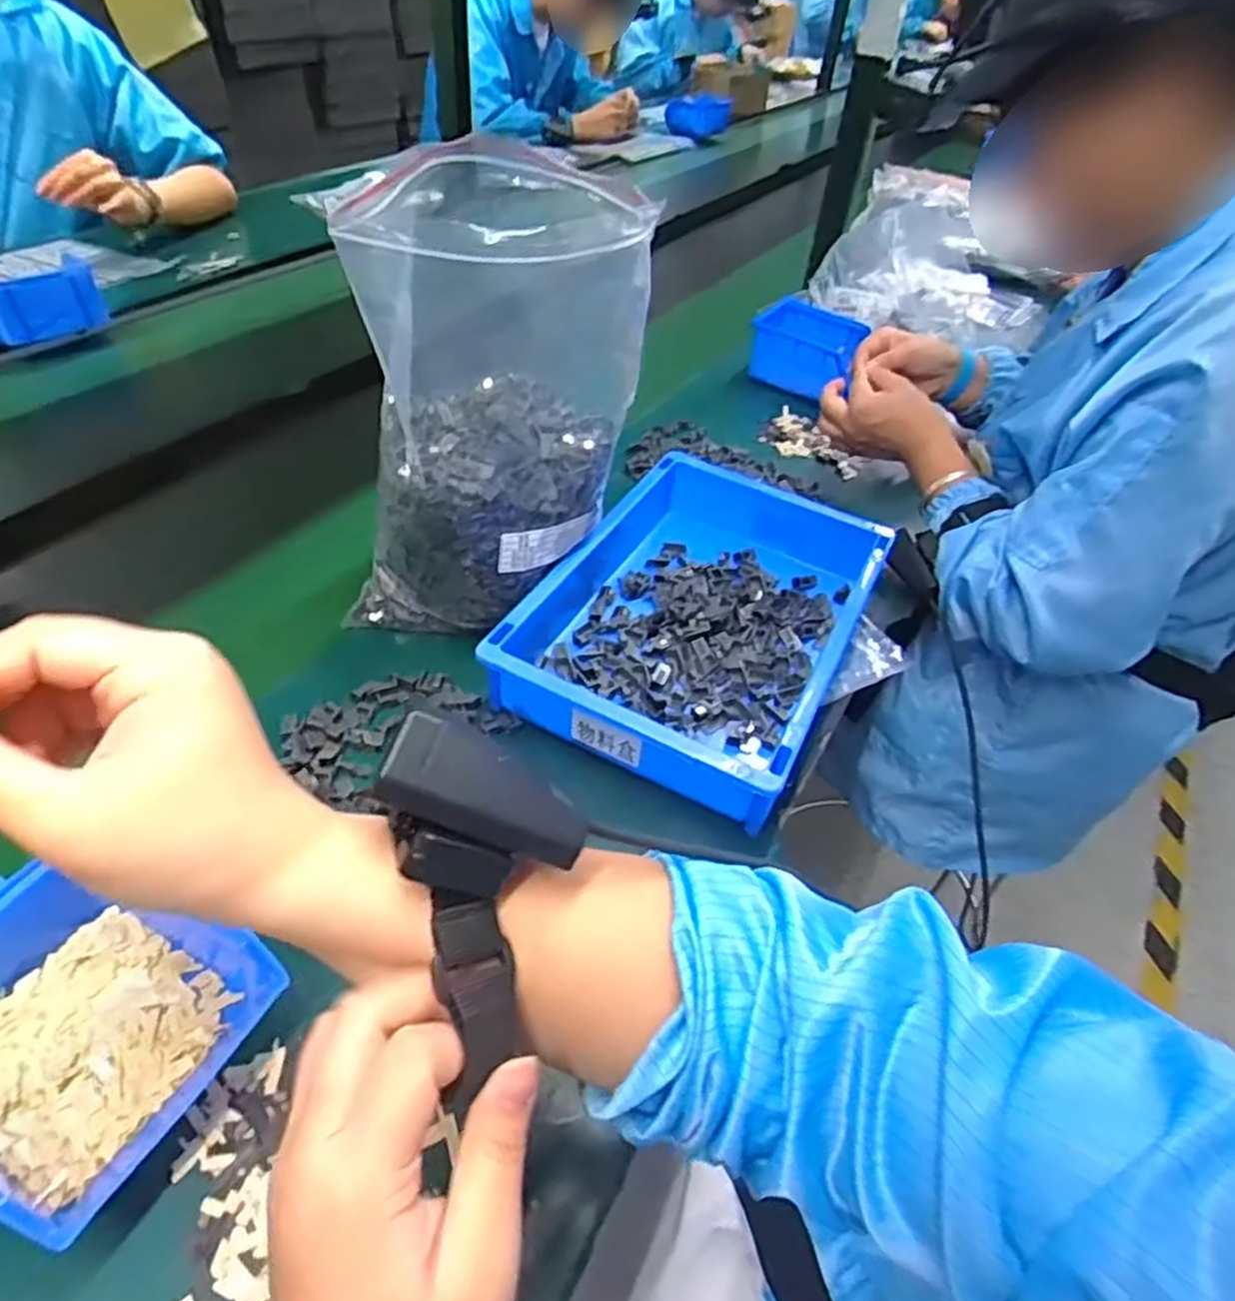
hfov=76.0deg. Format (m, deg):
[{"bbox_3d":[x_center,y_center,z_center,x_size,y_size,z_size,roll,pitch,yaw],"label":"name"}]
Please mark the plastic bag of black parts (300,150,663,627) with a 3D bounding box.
[{"bbox_3d":[-0.083,-0.162,0.554,0.151,0.282,0.198,23,45,17],"label":"plastic bag of black parts"}]

